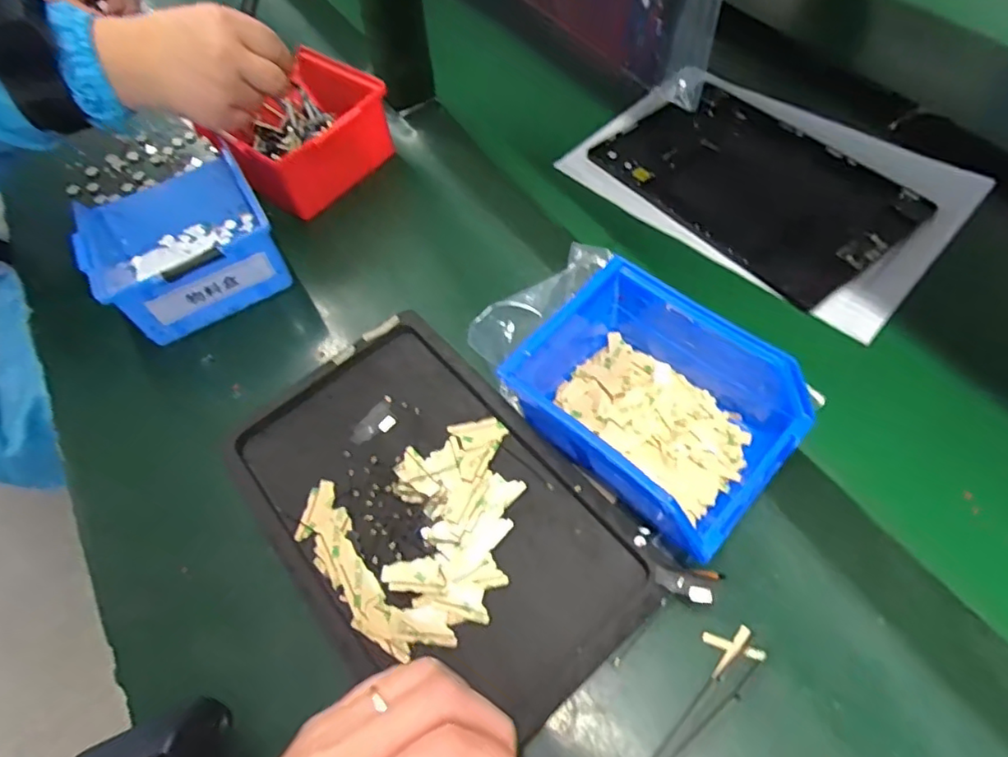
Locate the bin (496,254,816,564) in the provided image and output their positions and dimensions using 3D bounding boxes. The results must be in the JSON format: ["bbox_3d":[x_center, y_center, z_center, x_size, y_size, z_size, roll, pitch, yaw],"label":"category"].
[{"bbox_3d":[0.087,0.017,0.338,0.139,0.073,0.114,37,67,25],"label":"bin"}]

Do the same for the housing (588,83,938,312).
[{"bbox_3d":[0.205,-0.165,0.491,0.152,0.013,0.234,-34,63,-18],"label":"housing"}]

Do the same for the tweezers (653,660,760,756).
[{"bbox_3d":[0.086,0.172,0.288,0.101,0.012,0.014,-34,63,-17],"label":"tweezers"}]

